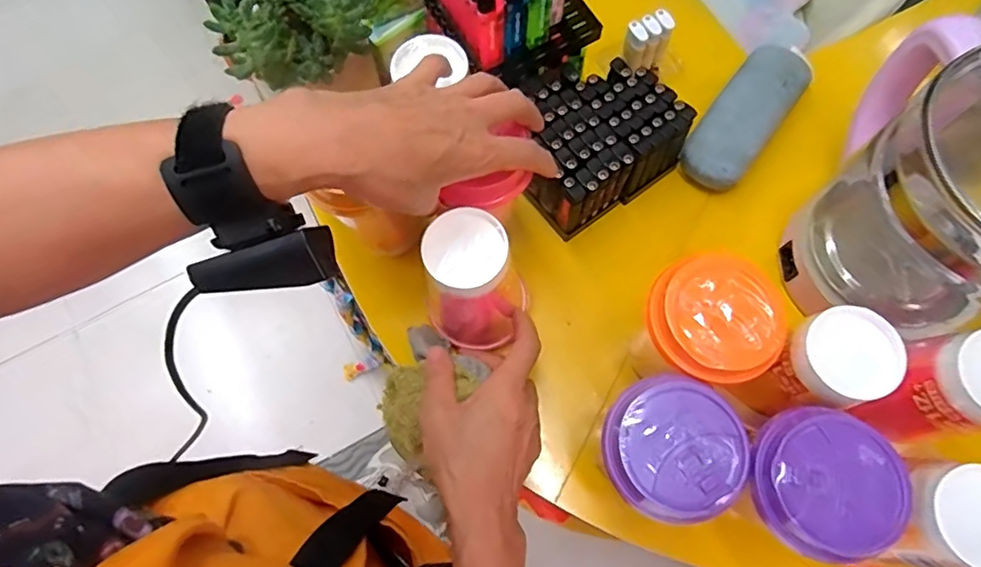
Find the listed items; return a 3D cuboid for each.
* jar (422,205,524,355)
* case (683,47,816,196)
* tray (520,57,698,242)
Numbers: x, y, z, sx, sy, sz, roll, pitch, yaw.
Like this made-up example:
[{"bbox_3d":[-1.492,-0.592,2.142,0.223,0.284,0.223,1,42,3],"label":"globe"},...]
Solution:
[{"bbox_3d":[-0.013,0.005,0.406,0.066,0.130,0.051,30,68,11],"label":"jar"},{"bbox_3d":[0.234,-0.151,0.506,0.061,0.046,0.151,37,77,13],"label":"case"},{"bbox_3d":[0.087,-0.128,0.483,0.130,0.072,0.112,-33,74,-8],"label":"tray"}]

